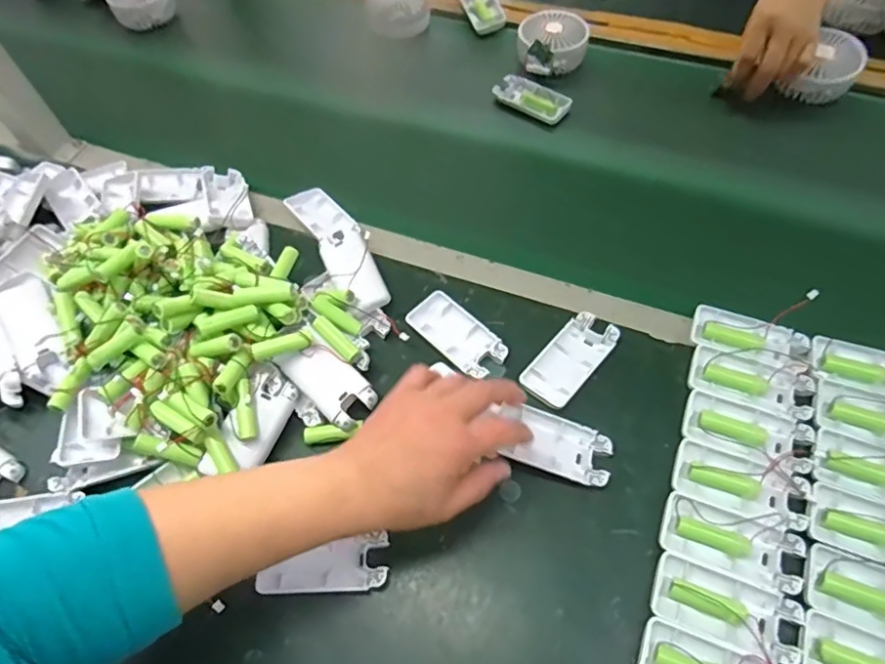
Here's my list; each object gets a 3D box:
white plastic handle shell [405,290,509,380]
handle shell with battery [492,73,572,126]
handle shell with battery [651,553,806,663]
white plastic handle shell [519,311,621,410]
[{"bbox_3d":[0.013,0.001,0.515,0.092,0.009,0.046,38,65,24],"label":"white plastic handle shell"},{"bbox_3d":[0.111,-0.286,0.697,0.091,0.022,0.042,32,63,22],"label":"handle shell with battery"},{"bbox_3d":[0.195,0.191,0.389,0.095,0.017,0.045,18,62,15],"label":"handle shell with battery"},{"bbox_3d":[0.112,0.022,0.494,0.047,0.012,0.092,36,64,24],"label":"white plastic handle shell"}]

